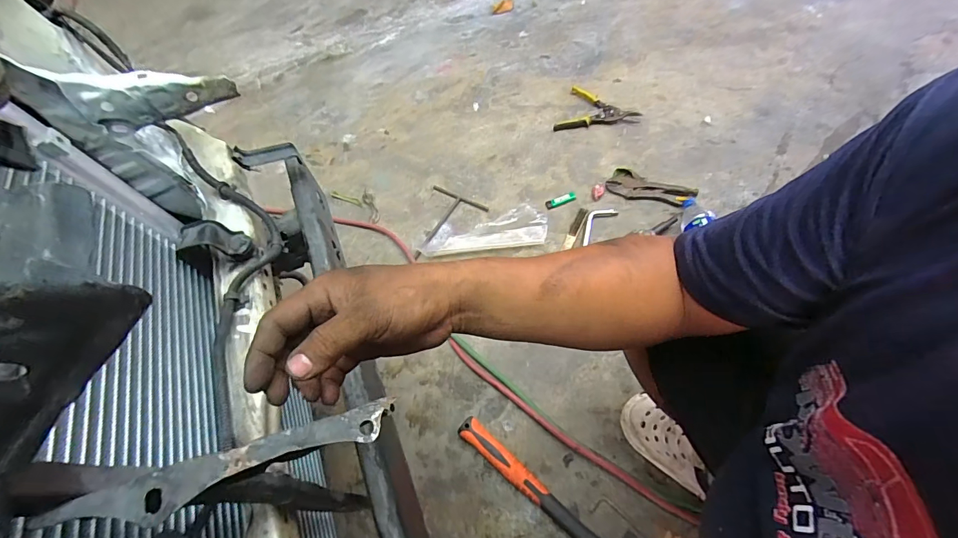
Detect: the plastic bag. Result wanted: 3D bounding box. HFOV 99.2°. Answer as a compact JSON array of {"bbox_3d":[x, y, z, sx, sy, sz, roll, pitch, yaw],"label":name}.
[{"bbox_3d":[0.012,-0.099,1.056,0.319,0.033,0.108,-7,57,1],"label":"plastic bag"}]

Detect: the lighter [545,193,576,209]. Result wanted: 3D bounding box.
[{"bbox_3d":[0.217,-0.181,1.080,0.086,0.015,0.028,-20,60,-8],"label":"lighter"}]

